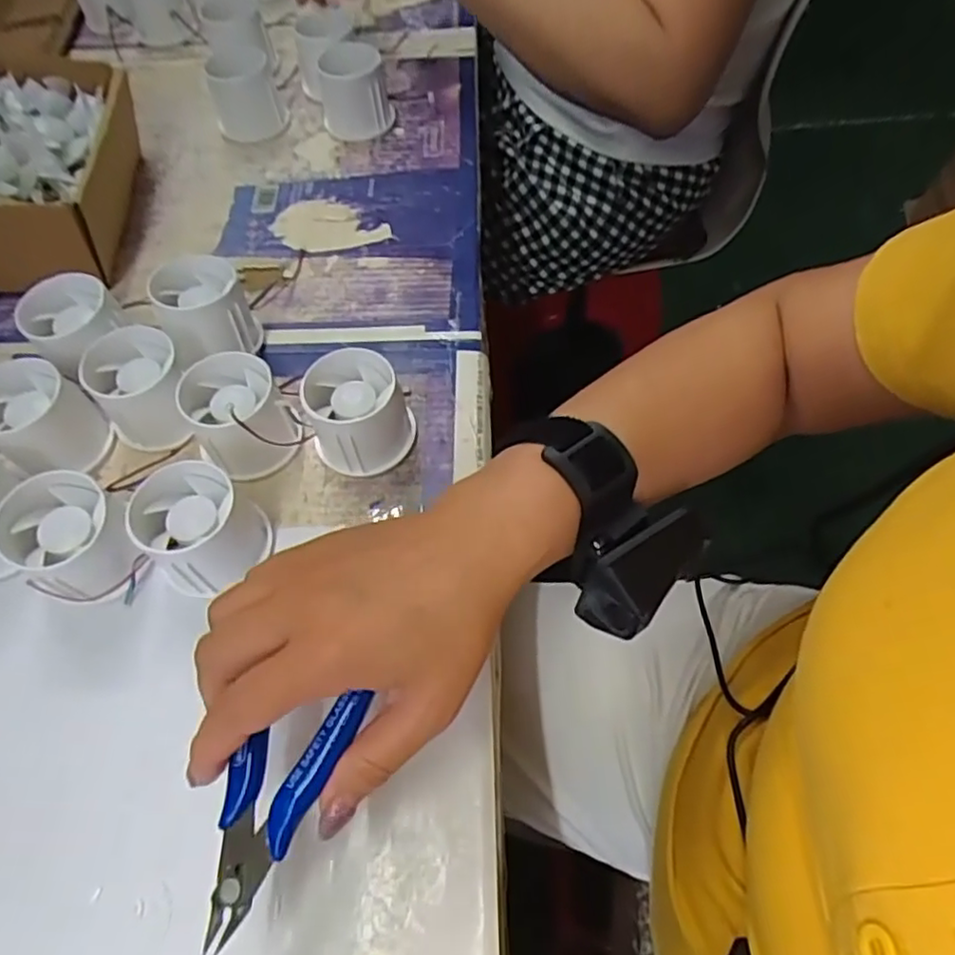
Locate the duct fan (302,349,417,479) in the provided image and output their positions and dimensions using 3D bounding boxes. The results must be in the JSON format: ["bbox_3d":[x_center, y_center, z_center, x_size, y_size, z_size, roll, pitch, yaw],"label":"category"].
[{"bbox_3d":[-0.065,-0.035,0.362,0.054,0.052,0.050,-15,61,-7],"label":"duct fan"}]

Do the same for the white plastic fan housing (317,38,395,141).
[{"bbox_3d":[-0.099,-0.312,0.519,0.052,0.054,0.046,-3,61,0],"label":"white plastic fan housing"}]

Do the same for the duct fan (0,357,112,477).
[{"bbox_3d":[-0.246,-0.031,0.363,0.056,0.046,0.049,30,66,17],"label":"duct fan"}]

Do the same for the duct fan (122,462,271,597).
[{"bbox_3d":[-0.140,0.027,0.330,0.056,0.049,0.051,-38,66,-18],"label":"duct fan"}]

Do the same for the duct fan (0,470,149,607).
[{"bbox_3d":[-0.200,0.031,0.324,0.053,0.055,0.049,-1,61,1],"label":"duct fan"}]

